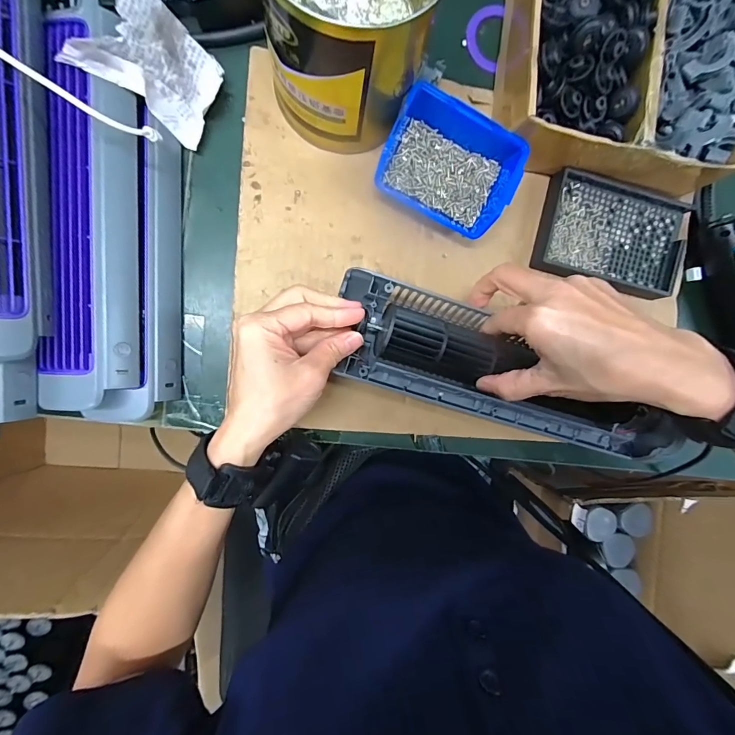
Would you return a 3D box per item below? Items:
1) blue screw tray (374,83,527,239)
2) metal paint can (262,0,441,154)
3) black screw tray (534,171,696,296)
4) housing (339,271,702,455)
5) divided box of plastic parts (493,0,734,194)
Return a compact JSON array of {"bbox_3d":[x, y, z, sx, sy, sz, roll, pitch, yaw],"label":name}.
[{"bbox_3d":[0.069,-0.171,0.326,0.110,0.048,0.082,27,89,-8],"label":"blue screw tray"},{"bbox_3d":[-0.016,-0.251,0.277,0.120,0.115,0.129,4,93,-8],"label":"metal paint can"},{"bbox_3d":[0.235,-0.129,0.366,0.141,0.026,0.102,10,92,-8],"label":"black screw tray"},{"bbox_3d":[0.122,0.014,0.321,0.316,0.044,0.083,23,90,-8],"label":"housing"},{"bbox_3d":[0.226,-0.256,0.319,0.218,0.067,0.177,5,92,-8],"label":"divided box of plastic parts"}]

